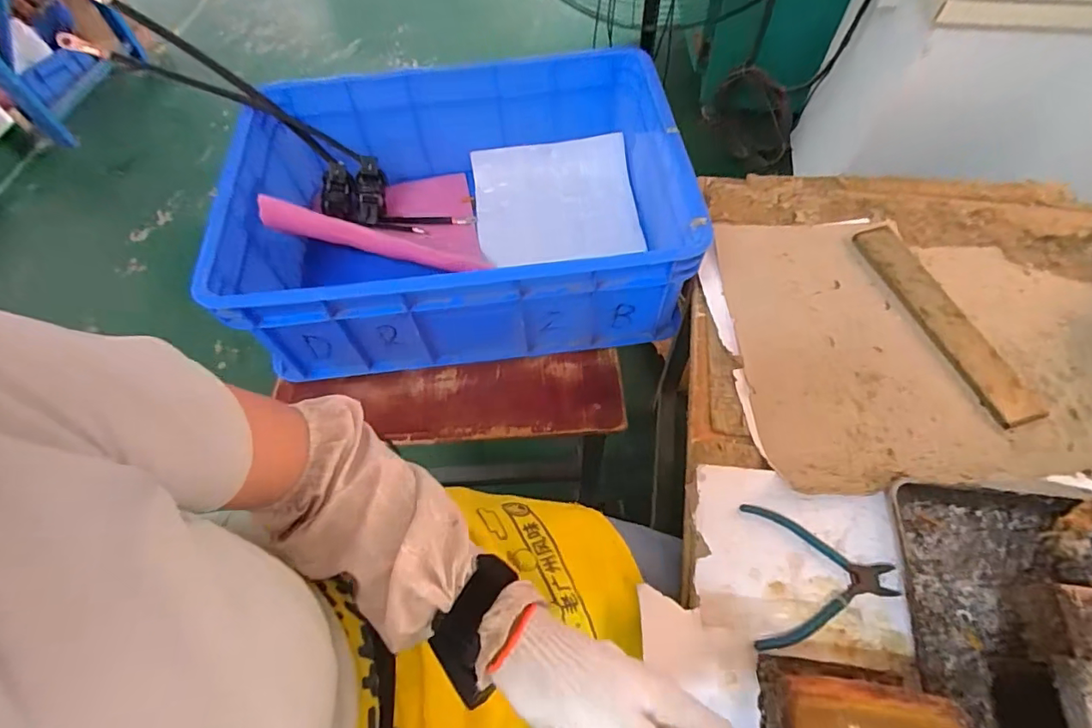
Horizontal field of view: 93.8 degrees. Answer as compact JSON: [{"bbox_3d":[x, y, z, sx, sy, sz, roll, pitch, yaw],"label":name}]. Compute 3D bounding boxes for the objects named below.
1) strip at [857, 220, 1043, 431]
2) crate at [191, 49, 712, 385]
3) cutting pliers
[{"bbox_3d":[0.491,-0.060,0.638,0.055,0.020,0.297,-15,61,-6],"label":"strip"},{"bbox_3d":[-0.121,-0.225,0.765,0.612,0.212,0.434,-5,61,0],"label":"crate"},{"bbox_3d":[0.261,0.203,0.484,0.133,0.010,0.128,4,61,5],"label":"cutting pliers"}]

